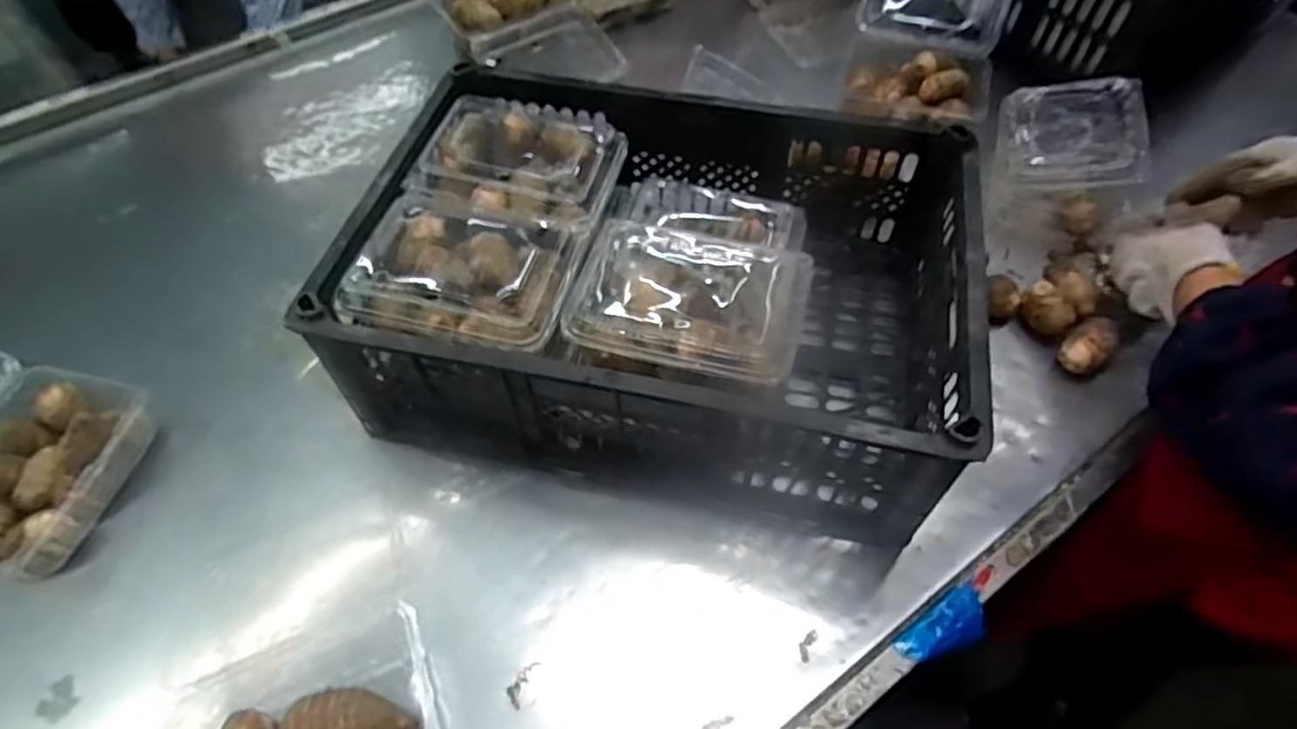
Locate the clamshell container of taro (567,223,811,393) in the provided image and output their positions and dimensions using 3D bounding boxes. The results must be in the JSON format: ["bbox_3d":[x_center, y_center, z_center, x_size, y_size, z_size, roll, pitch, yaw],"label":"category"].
[{"bbox_3d":[0.032,-0.046,0.545,0.172,0.052,0.126,12,57,7],"label":"clamshell container of taro"}]

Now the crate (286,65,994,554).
[{"bbox_3d":[0.013,-0.073,0.617,0.481,0.170,0.328,11,57,7],"label":"crate"}]

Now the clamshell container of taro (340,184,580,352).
[{"bbox_3d":[-0.148,-0.077,0.563,0.183,0.053,0.152,16,57,10],"label":"clamshell container of taro"}]

